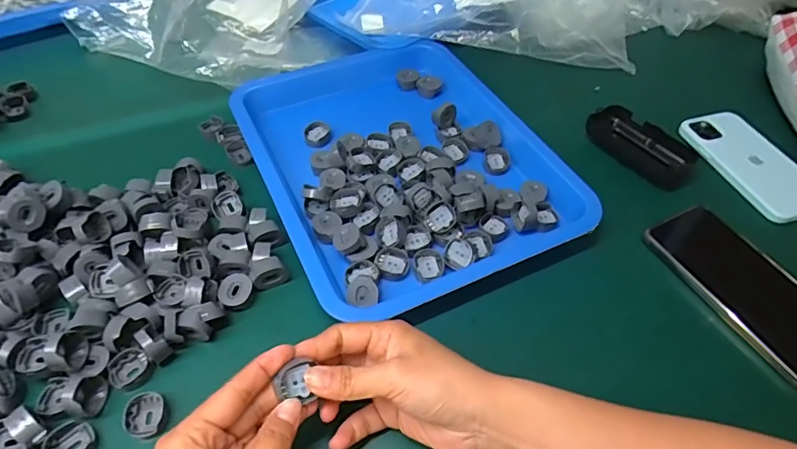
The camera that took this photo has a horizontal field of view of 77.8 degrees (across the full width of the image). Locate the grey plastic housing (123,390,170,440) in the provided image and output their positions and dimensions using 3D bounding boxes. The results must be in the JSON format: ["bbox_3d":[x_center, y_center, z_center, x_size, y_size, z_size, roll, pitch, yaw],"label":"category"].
[{"bbox_3d":[-0.171,0.130,0.336,0.026,0.013,0.027,-11,53,-12],"label":"grey plastic housing"}]

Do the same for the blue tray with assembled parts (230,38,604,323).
[{"bbox_3d":[-0.008,-0.079,0.492,0.253,0.029,0.329,-20,55,-18],"label":"blue tray with assembled parts"}]

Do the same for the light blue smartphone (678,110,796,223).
[{"bbox_3d":[0.365,-0.064,0.511,0.073,0.018,0.145,-14,54,-13],"label":"light blue smartphone"}]

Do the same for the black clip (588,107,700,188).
[{"bbox_3d":[0.256,-0.082,0.522,0.052,0.028,0.111,-31,59,-24],"label":"black clip"}]

